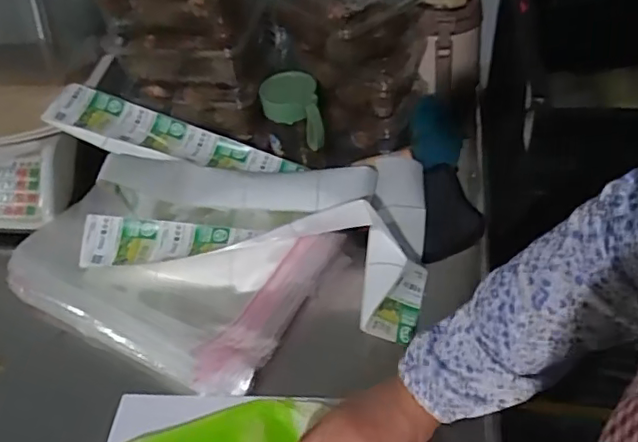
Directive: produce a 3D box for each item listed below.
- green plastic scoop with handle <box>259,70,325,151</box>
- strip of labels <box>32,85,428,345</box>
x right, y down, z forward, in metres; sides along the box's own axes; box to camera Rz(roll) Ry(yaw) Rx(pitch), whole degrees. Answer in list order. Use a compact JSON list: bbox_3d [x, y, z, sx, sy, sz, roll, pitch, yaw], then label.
[{"bbox_3d":[-0.033,-0.133,0.722,0.067,0.069,0.074,-10,47,-4],"label":"green plastic scoop with handle"},{"bbox_3d":[-0.106,-0.021,0.655,0.454,0.065,0.232,10,64,5],"label":"strip of labels"}]

